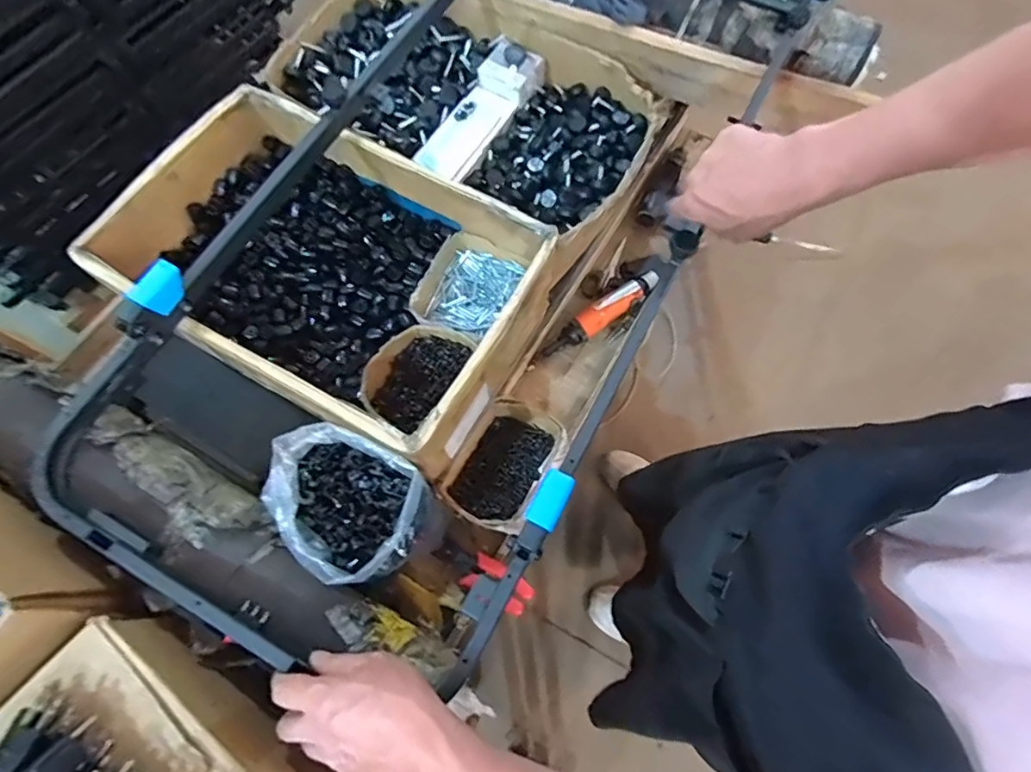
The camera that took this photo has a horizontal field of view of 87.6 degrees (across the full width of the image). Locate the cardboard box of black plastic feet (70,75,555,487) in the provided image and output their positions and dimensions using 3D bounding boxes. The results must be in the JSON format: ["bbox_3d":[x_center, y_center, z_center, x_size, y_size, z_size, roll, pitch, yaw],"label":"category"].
[{"bbox_3d":[-0.250,-0.154,0.752,0.534,0.160,0.349,29,72,9],"label":"cardboard box of black plastic feet"}]

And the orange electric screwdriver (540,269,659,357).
[{"bbox_3d":[0.133,-0.115,0.852,0.216,0.033,0.042,-35,74,2],"label":"orange electric screwdriver"}]

